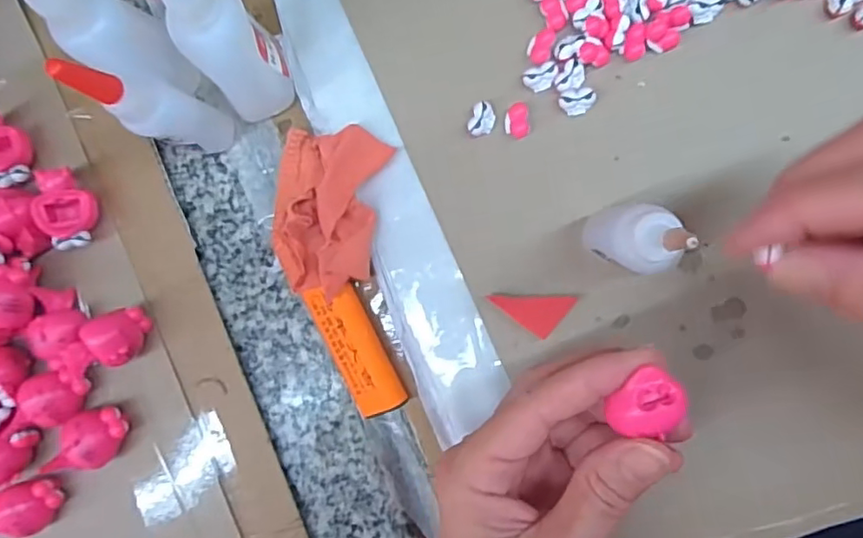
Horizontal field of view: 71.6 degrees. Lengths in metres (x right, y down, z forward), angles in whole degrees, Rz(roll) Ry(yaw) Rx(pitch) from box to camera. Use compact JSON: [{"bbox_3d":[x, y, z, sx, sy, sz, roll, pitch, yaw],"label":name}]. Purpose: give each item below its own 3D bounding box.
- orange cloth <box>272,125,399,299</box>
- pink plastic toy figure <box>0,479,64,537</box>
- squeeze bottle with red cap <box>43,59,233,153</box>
[{"bbox_3d":[-0.048,-0.027,0.261,0.047,0.018,0.070,10,92,8],"label":"orange cloth"},{"bbox_3d":[-0.189,0.111,0.278,0.035,0.026,0.024,-31,86,7],"label":"pink plastic toy figure"},{"bbox_3d":[-0.110,-0.064,0.237,0.023,0.089,0.021,0,90,8],"label":"squeeze bottle with red cap"}]

